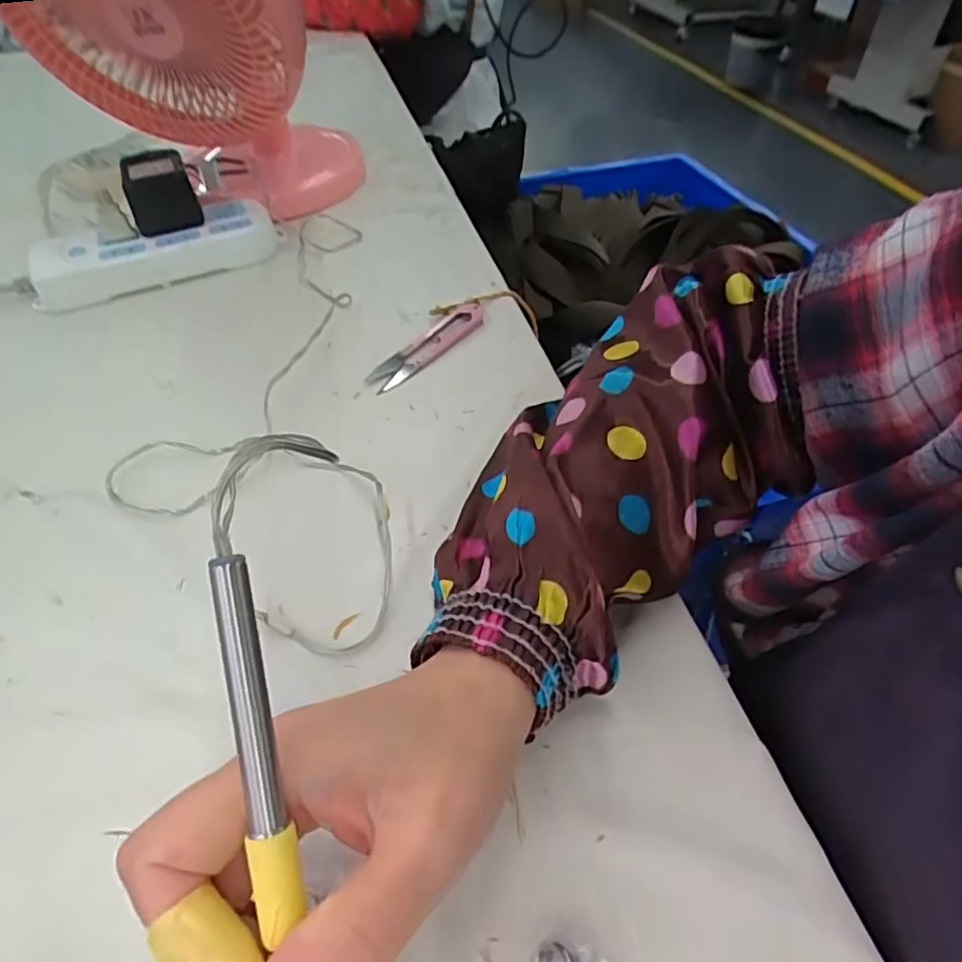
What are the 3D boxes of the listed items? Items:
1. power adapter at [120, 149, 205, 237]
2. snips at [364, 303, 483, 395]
[{"bbox_3d":[-0.264,-0.236,0.515,0.051,0.046,0.067,-21,49,-18],"label":"power adapter"},{"bbox_3d":[-0.036,-0.093,0.429,0.025,0.013,0.102,33,56,27],"label":"snips"}]

